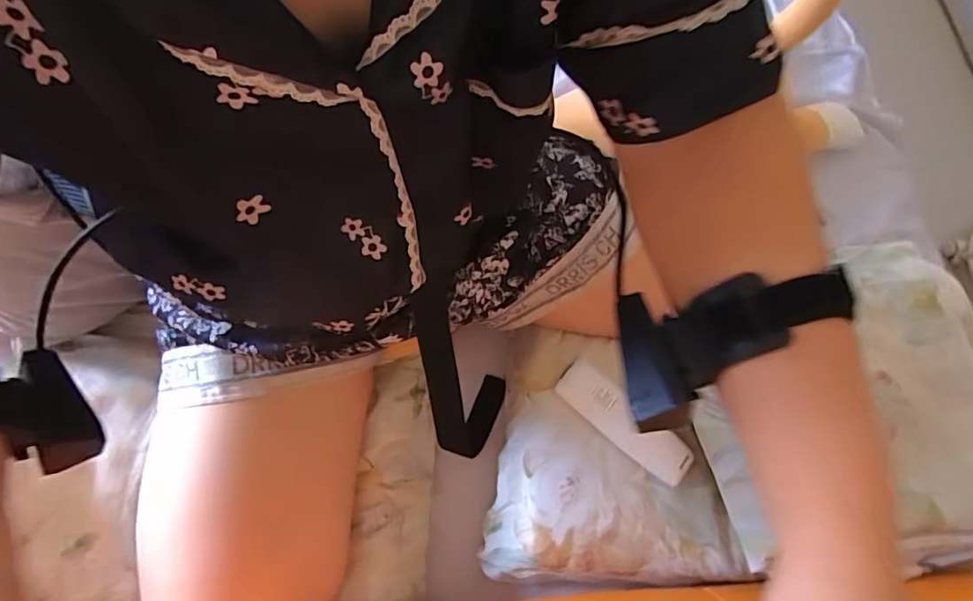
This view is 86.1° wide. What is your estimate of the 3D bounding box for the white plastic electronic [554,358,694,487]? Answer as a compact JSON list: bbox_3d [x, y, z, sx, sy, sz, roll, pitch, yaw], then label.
[{"bbox_3d":[0.143,0.125,0.546,0.152,0.017,0.048,41,76,12],"label":"white plastic electronic"}]

